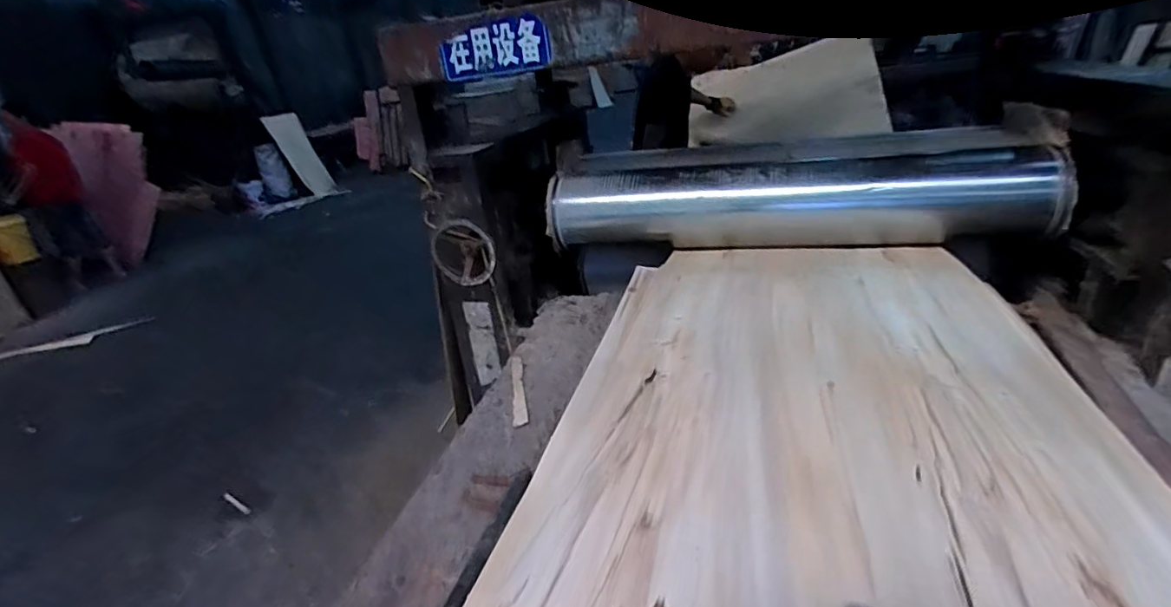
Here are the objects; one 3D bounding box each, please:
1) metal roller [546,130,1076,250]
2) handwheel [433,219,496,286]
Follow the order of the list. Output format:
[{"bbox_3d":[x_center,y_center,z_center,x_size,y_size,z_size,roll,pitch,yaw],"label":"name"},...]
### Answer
[{"bbox_3d":[0.460,-0.258,1.289,1.095,0.231,0.177,1,26,17],"label":"metal roller"},{"bbox_3d":[-0.278,-0.117,1.223,0.149,0.149,0.035,0,26,16],"label":"handwheel"}]

